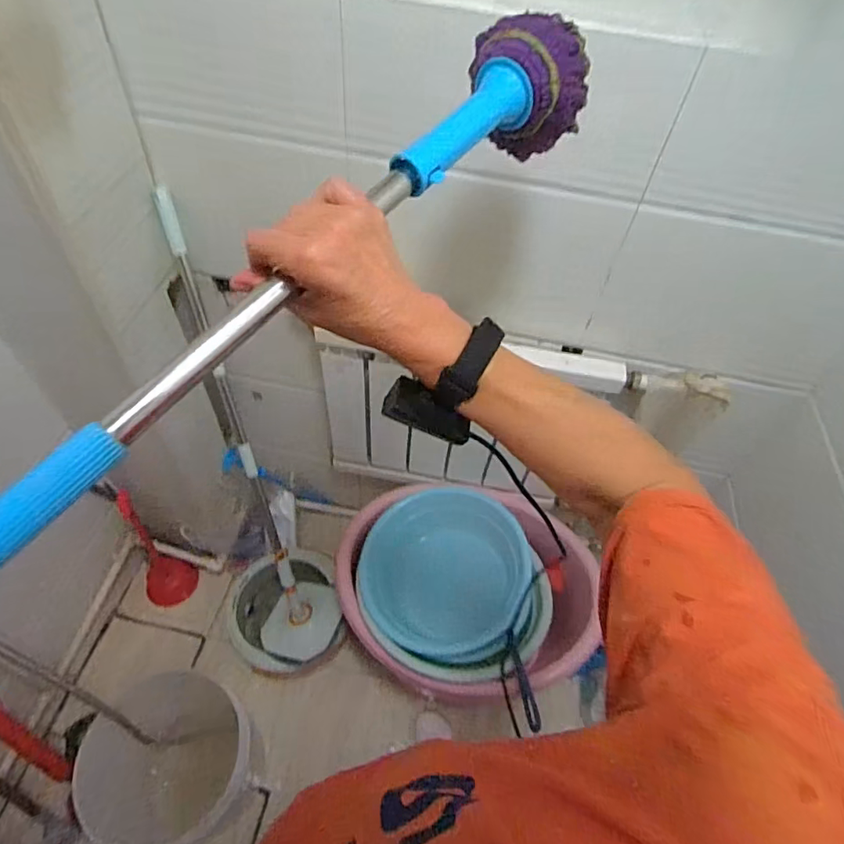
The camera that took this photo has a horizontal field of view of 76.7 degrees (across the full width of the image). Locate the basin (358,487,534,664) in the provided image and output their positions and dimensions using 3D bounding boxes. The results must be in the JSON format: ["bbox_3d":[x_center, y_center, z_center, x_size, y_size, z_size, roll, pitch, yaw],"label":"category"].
[{"bbox_3d":[0.054,0.340,1.219,0.371,0.130,0.358,5,74,7],"label":"basin"}]

